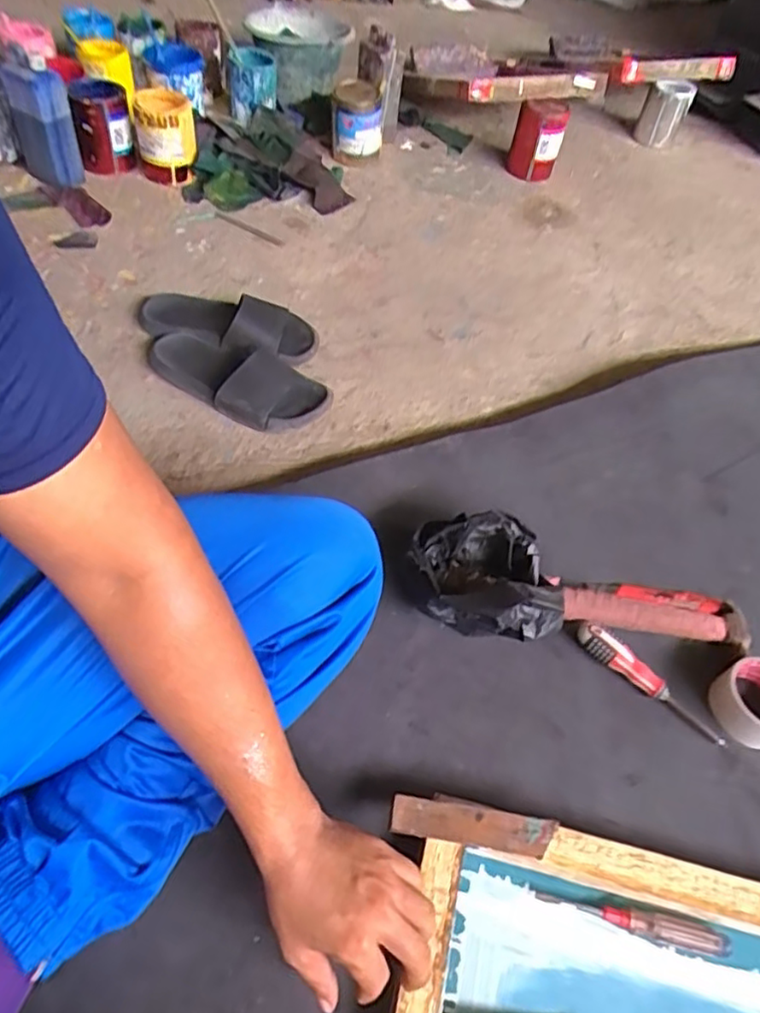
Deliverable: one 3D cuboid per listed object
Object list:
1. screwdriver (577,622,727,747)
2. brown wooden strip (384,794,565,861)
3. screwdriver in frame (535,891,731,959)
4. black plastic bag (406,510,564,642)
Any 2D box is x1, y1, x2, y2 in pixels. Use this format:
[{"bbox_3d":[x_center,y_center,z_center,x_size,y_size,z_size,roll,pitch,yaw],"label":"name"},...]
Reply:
[{"bbox_3d":[0.301,0.195,0.701,0.183,0.024,0.029,36,57,18],"label":"screwdriver"},{"bbox_3d":[0.084,0.286,0.569,0.145,0.007,0.036,11,53,0],"label":"brown wooden strip"},{"bbox_3d":[0.229,0.374,0.568,0.169,0.017,0.021,14,53,2],"label":"screwdriver in frame"},{"bbox_3d":[0.107,0.080,0.700,0.148,0.104,0.151,-1,54,-6],"label":"black plastic bag"}]

